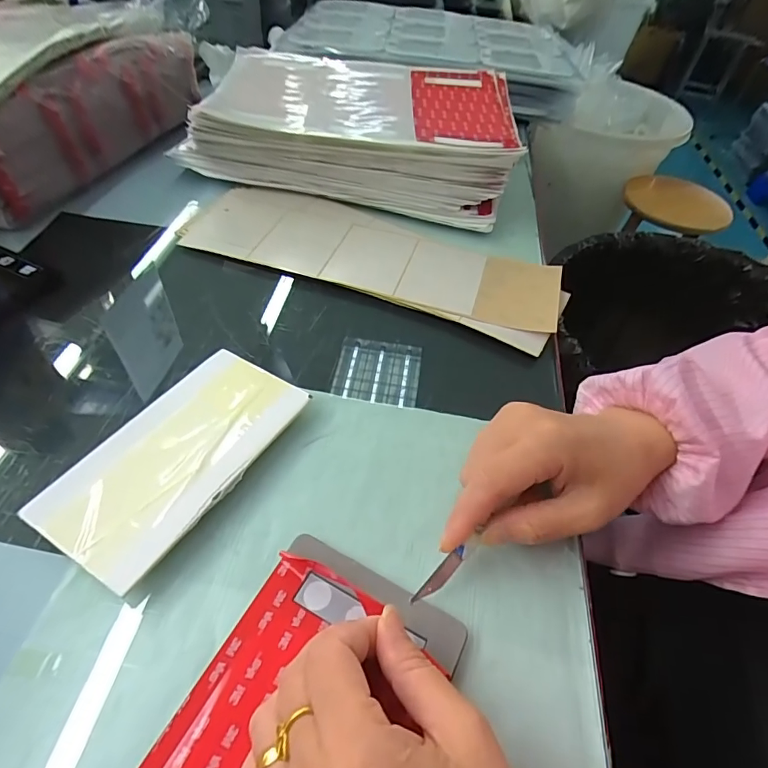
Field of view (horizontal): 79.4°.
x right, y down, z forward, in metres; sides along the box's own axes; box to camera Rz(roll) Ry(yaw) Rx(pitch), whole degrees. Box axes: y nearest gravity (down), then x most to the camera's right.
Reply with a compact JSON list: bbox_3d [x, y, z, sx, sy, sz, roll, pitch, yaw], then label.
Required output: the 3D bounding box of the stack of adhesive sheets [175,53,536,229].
[{"bbox_3d":[-0.027,-0.291,0.525,0.338,0.072,0.245,10,50,2],"label":"stack of adhesive sheets"}]

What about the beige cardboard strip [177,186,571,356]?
[{"bbox_3d":[-0.014,-0.120,0.425,0.346,0.012,0.113,19,51,10],"label":"beige cardboard strip"}]

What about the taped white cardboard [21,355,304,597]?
[{"bbox_3d":[-0.122,0.041,0.280,0.083,0.016,0.146,26,53,15],"label":"taped white cardboard"}]

